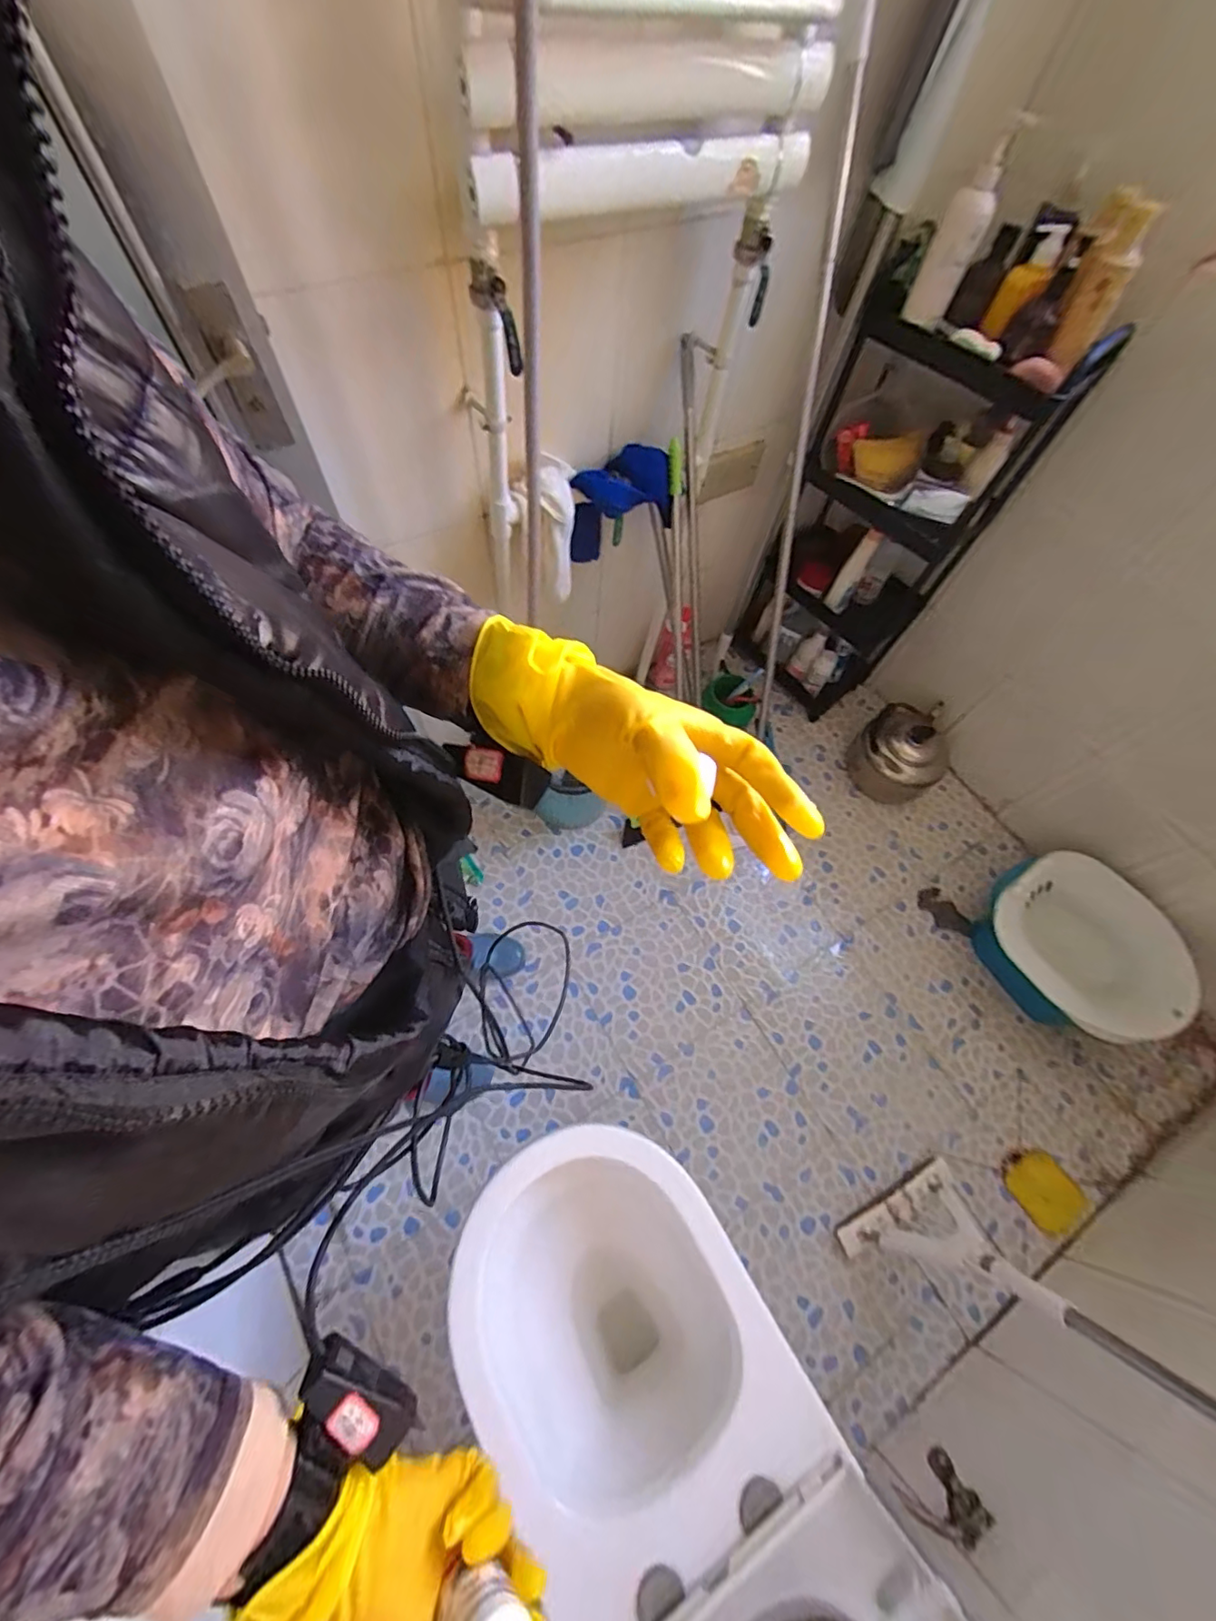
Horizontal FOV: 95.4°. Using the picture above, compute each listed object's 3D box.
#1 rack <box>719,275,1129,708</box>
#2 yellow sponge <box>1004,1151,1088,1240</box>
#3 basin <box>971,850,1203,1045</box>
[{"bbox_3d":[0.571,-0.588,1.236,0.376,0.832,0.217,37,67,13],"label":"rack"},{"bbox_3d":[0.873,0.757,1.098,0.132,0.023,0.124,-24,68,-13],"label":"yellow sponge"},{"bbox_3d":[1.031,0.298,1.225,0.314,0.210,0.377,-18,67,-13],"label":"basin"}]

